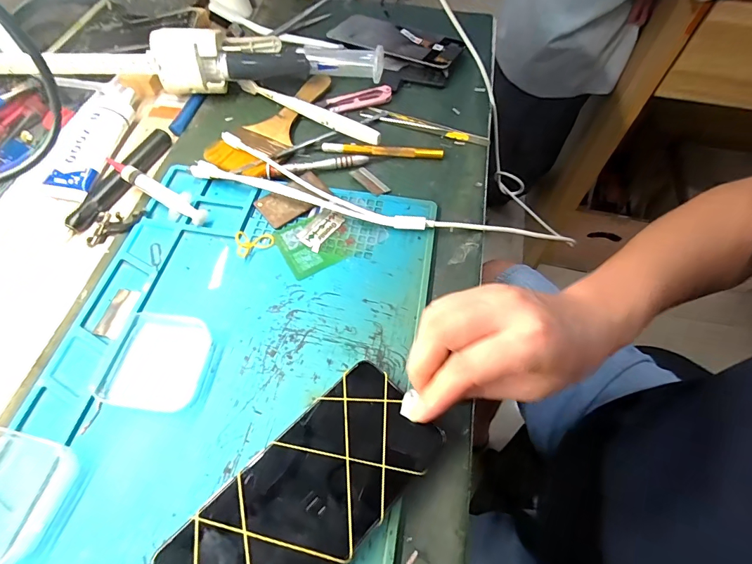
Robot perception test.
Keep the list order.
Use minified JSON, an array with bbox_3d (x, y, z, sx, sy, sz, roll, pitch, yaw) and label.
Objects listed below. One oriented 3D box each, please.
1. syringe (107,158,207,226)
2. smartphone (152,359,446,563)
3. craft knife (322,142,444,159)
[{"bbox_3d":[-0.189,-0.080,0.339,0.104,0.016,0.022,32,64,17],"label":"syringe"},{"bbox_3d":[-0.038,0.123,0.225,0.157,0.013,0.075,-40,67,-21],"label":"smartphone"},{"bbox_3d":[0.006,-0.126,0.375,0.115,0.008,0.009,5,59,2],"label":"craft knife"}]

